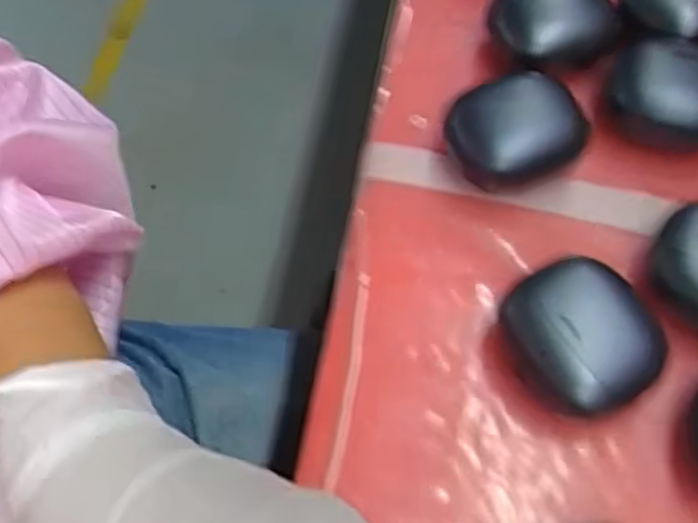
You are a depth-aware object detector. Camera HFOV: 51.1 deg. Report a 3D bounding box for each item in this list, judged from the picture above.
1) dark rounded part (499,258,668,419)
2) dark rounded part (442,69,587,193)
[{"bbox_3d":[0.081,0.028,0.260,0.047,0.028,0.053,-37,67,-19],"label":"dark rounded part"},{"bbox_3d":[0.068,-0.053,0.304,0.050,0.033,0.046,-26,64,-14],"label":"dark rounded part"}]

